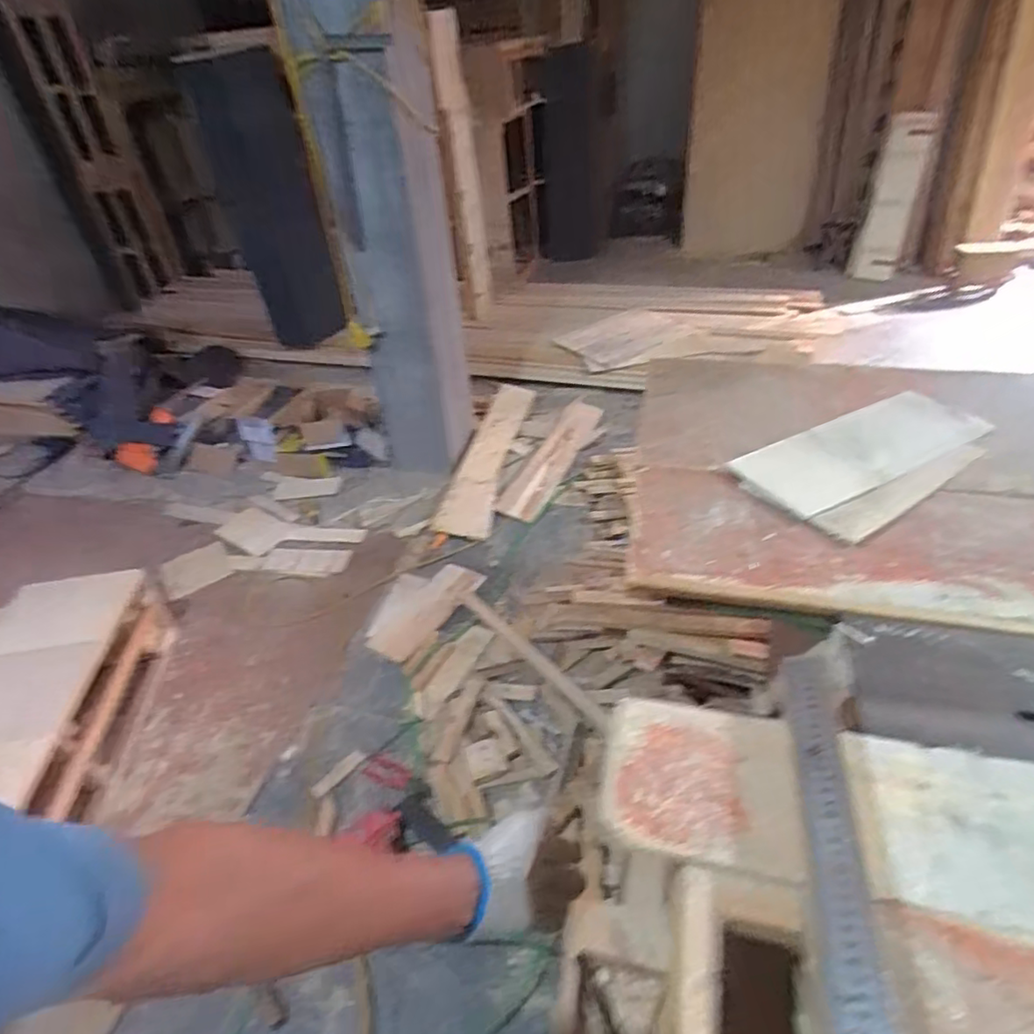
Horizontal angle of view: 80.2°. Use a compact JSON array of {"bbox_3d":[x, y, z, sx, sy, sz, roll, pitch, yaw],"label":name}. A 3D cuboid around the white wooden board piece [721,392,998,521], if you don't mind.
[{"bbox_3d":[0.508,-0.103,0.900,0.382,0.014,0.144,-22,43,-18],"label":"white wooden board piece"}]

